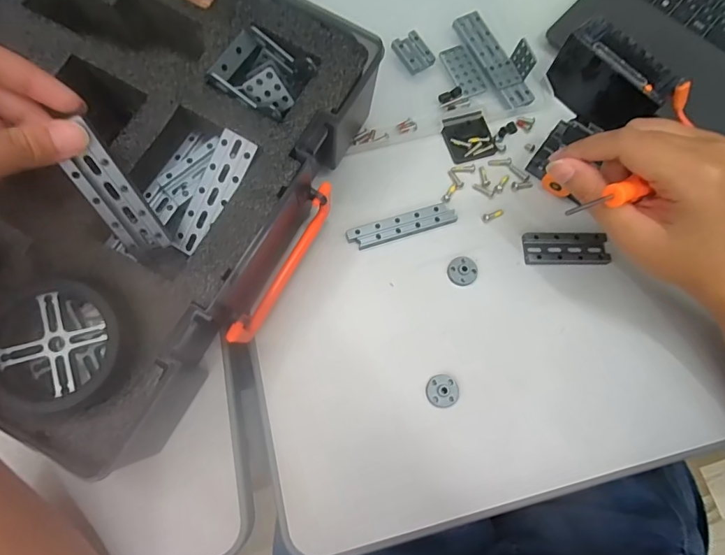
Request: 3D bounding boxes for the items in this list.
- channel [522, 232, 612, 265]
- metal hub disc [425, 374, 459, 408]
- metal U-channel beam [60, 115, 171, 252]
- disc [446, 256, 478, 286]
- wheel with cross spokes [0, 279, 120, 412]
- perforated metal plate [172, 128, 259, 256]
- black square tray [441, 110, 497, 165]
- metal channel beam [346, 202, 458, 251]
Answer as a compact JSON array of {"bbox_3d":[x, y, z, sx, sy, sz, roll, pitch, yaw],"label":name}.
[{"bbox_3d":[0.156,-0.022,0.334,0.062,0.008,0.025,2,75,-2],"label":"channel"},{"bbox_3d":[0.055,0.078,0.301,0.022,0.009,0.022,0,75,-2],"label":"metal hub disc"},{"bbox_3d":[-0.137,-0.046,0.241,0.024,0.075,0.009,-27,37,-9],"label":"metal U-channel beam"},{"bbox_3d":[0.075,-0.005,0.327,0.023,0.005,0.021,0,75,-2],"label":"disc"},{"bbox_3d":[-0.156,0.035,0.224,0.064,0.021,0.061,1,72,-3],"label":"wheel with cross spokes"},{"bbox_3d":[-0.093,-0.051,0.267,0.023,0.004,0.078,34,100,7],"label":"perforated metal plate"},{"bbox_3d":[0.088,-0.116,0.360,0.038,0.005,0.039,-18,76,-7],"label":"black square tray"},{"bbox_3d":[0.031,-0.039,0.333,0.084,0.008,0.018,-18,76,-7],"label":"metal channel beam"}]

